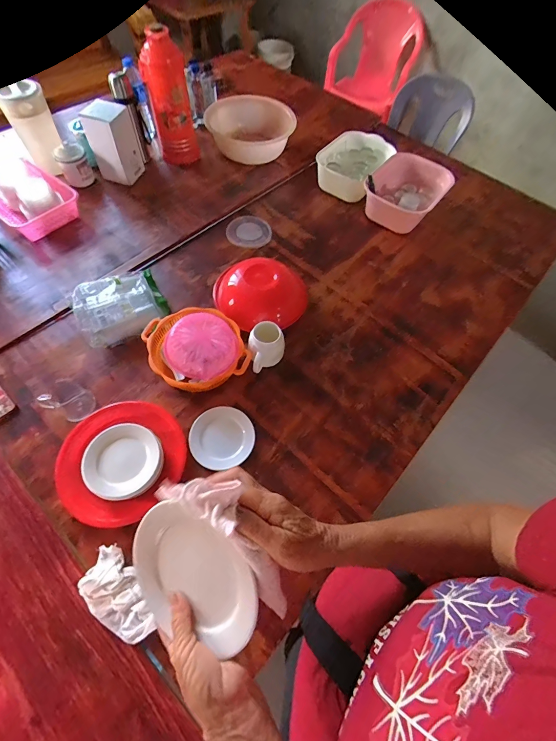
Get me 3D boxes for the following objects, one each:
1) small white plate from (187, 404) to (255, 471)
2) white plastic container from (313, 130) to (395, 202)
[{"bbox_3d":[-0.123,0.147,0.750,0.139,0.031,0.138,-39,73,-18],"label":"small white plate"},{"bbox_3d":[0.254,-0.717,1.180,0.222,0.119,0.220,35,65,14],"label":"white plastic container"}]

